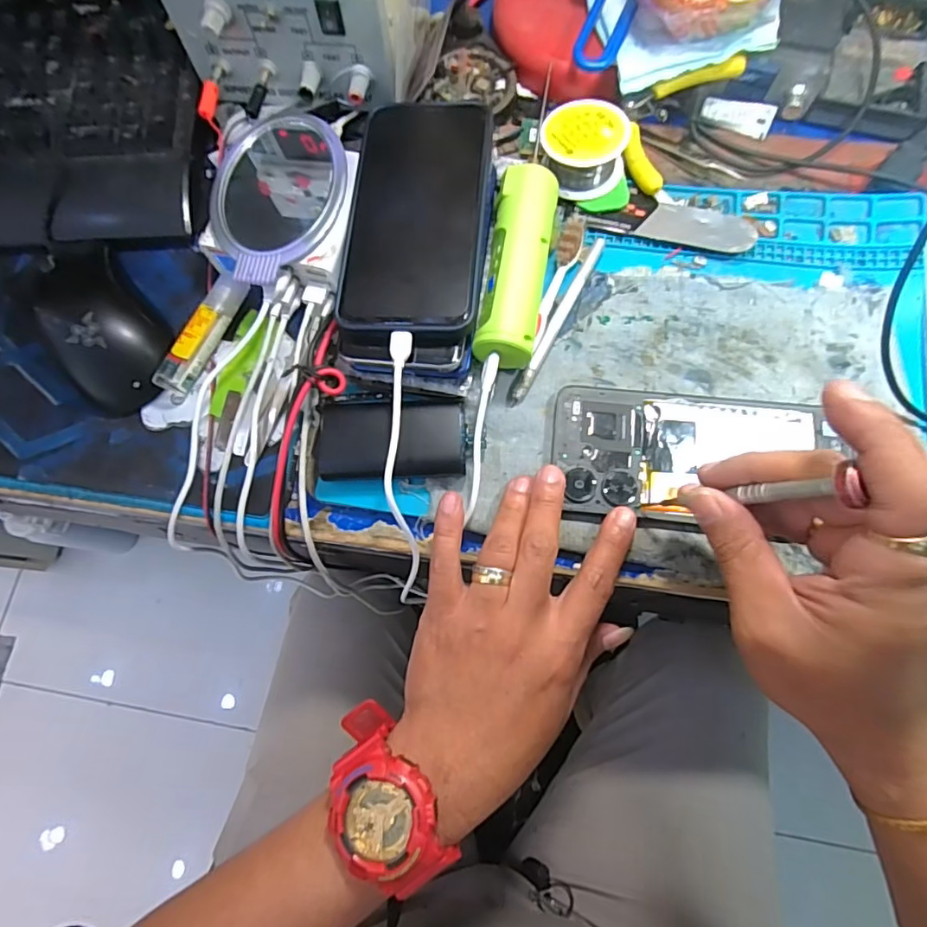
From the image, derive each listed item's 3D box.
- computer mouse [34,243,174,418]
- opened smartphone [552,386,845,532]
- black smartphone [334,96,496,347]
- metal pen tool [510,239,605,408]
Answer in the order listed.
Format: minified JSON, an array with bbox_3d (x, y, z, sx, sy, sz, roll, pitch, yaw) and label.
[{"bbox_3d":[-0.236,-0.086,0.341,0.065,0.034,0.111,-36,76,-8],"label":"computer mouse"},{"bbox_3d":[0.127,-0.002,0.311,0.147,0.015,0.078,8,82,4],"label":"opened smartphone"},{"bbox_3d":[-0.028,-0.150,0.321,0.080,0.009,0.160,3,75,7],"label":"black smartphone"},{"bbox_3d":[0.059,-0.090,0.337,0.007,0.006,0.122,27,84,6],"label":"metal pen tool"}]

